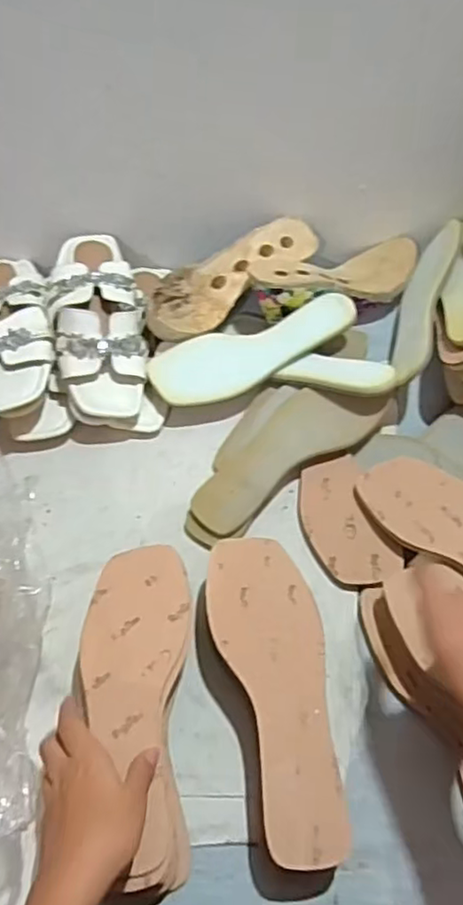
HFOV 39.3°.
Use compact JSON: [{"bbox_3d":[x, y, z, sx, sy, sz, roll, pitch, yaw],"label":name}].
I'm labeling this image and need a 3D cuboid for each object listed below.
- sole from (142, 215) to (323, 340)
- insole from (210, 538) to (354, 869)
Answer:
[{"bbox_3d":[-0.005,-0.207,0.757,0.230,0.042,0.078,-36,62,-19],"label":"sole"},{"bbox_3d":[0.040,0.178,0.508,0.083,0.008,0.246,-13,57,-6],"label":"insole"}]

